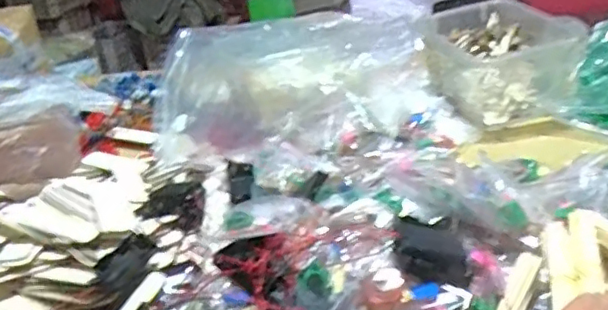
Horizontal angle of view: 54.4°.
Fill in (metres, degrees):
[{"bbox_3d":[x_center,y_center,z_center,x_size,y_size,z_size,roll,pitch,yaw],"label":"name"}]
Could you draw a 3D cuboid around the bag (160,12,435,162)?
[{"bbox_3d":[-0.014,-0.106,0.871,0.388,0.143,0.219,-3,25,7],"label":"bag"}]

